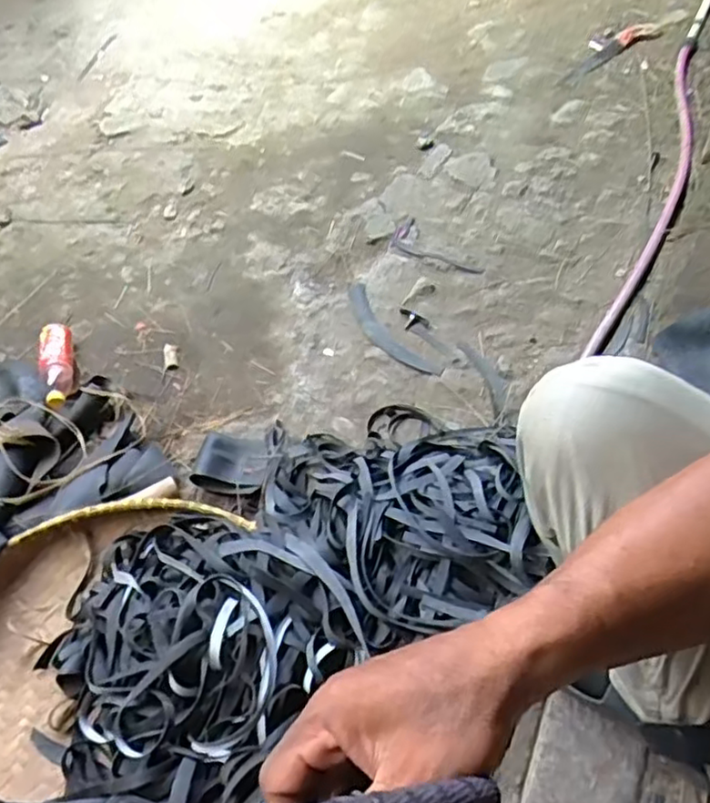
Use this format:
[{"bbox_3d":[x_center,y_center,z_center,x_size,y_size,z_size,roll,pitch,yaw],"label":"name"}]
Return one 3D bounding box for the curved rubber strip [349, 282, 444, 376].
[{"bbox_3d":[0.057,-0.127,1.209,0.057,0.015,0.270,-30,59,-15],"label":"curved rubber strip"}]

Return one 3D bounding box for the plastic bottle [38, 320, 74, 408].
[{"bbox_3d":[-0.542,-0.063,1.194,0.054,0.060,0.190,-13,56,-5],"label":"plastic bottle"}]

